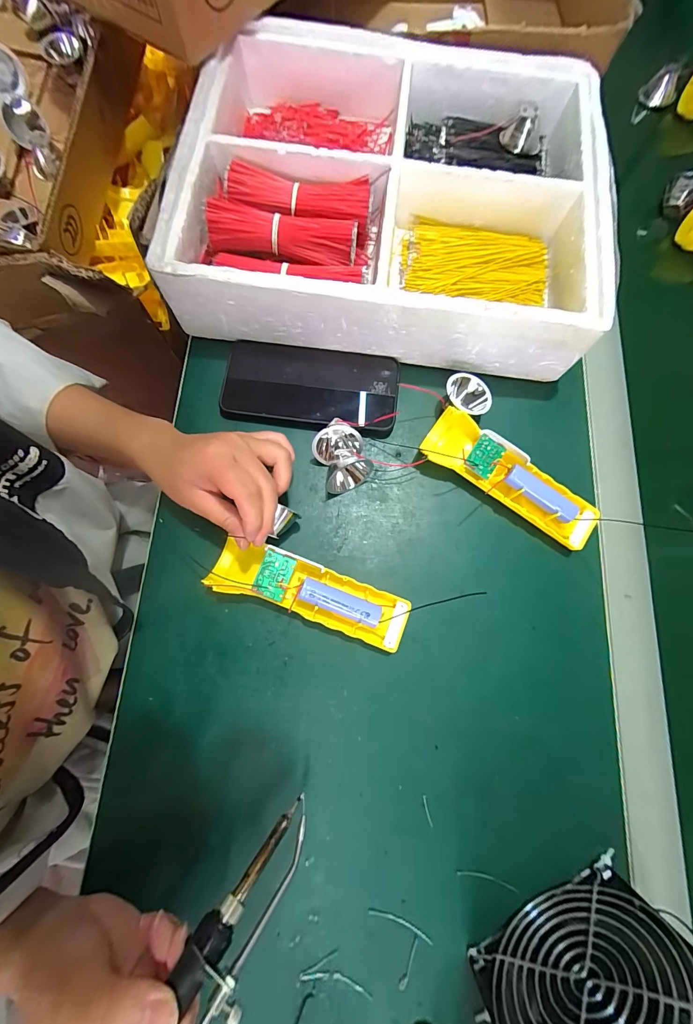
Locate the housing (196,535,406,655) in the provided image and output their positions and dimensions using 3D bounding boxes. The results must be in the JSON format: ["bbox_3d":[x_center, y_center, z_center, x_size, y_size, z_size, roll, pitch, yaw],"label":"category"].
[{"bbox_3d":[-0.030,0.065,0.303,0.164,0.028,0.044,19,77,2],"label":"housing"}]

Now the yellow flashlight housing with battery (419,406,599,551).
[{"bbox_3d":[0.145,-0.030,0.333,0.160,0.028,0.047,33,79,7],"label":"yellow flashlight housing with battery"}]

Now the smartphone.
[{"bbox_3d":[-0.036,-0.120,0.358,0.166,0.016,0.085,8,77,2],"label":"smartphone"}]

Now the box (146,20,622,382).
[{"bbox_3d":[0.045,-0.312,0.368,0.374,0.080,0.309,8,76,0],"label":"box"}]

